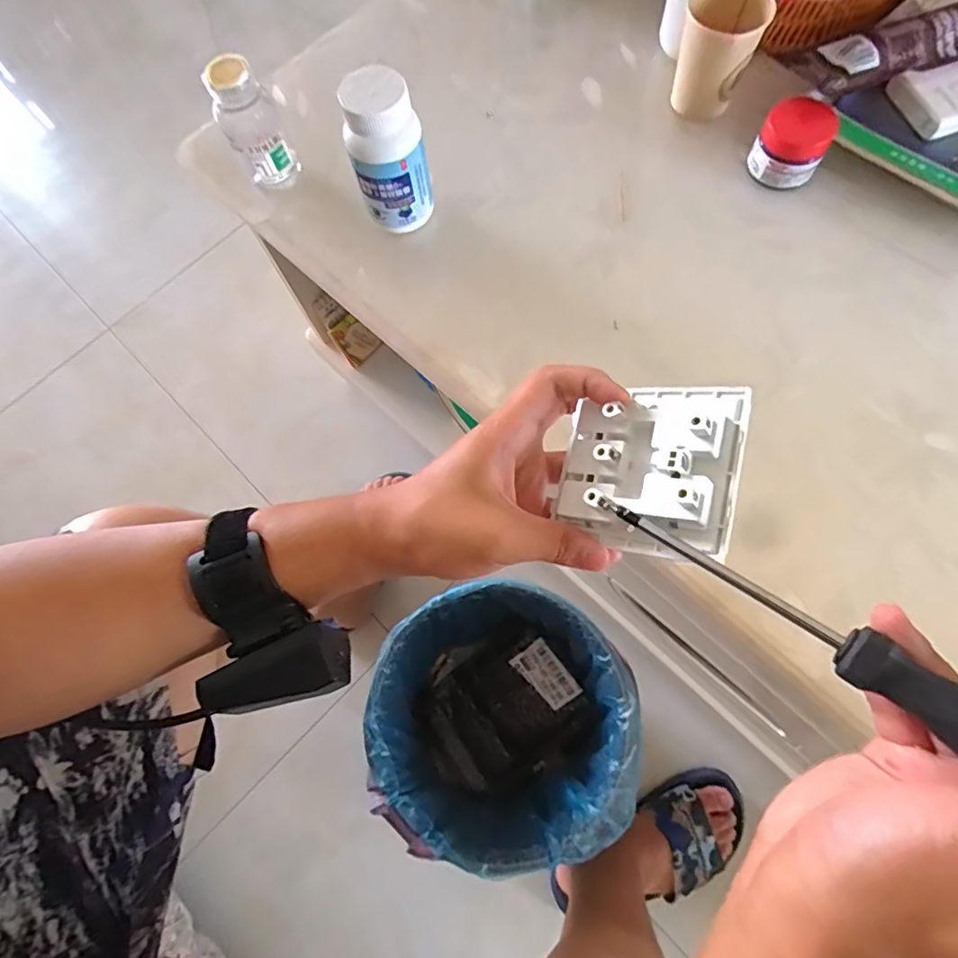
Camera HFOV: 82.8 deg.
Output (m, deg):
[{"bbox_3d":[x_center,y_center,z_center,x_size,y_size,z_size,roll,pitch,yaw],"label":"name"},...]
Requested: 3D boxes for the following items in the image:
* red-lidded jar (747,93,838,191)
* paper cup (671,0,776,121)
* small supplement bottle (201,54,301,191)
[{"bbox_3d":[0.262,-0.282,0.458,0.056,0.053,0.051,25,75,12],"label":"red-lidded jar"},{"bbox_3d":[0.205,-0.366,0.477,0.063,0.090,0.068,-1,71,4],"label":"paper cup"},{"bbox_3d":[-0.191,-0.298,0.462,0.047,0.101,0.041,-27,71,-5],"label":"small supplement bottle"}]

